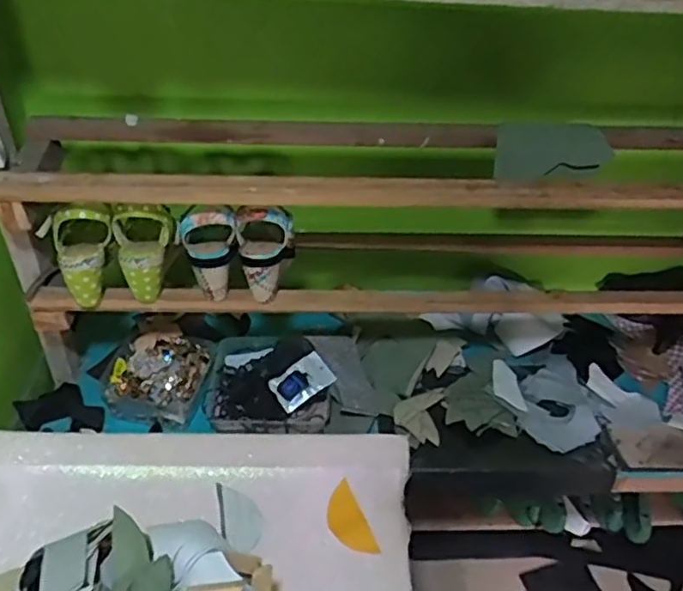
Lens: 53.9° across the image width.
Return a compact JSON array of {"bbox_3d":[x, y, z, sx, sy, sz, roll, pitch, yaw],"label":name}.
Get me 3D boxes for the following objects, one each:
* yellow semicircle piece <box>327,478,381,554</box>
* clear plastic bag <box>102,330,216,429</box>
[{"bbox_3d":[0.007,0.291,0.868,0.046,0.005,0.100,-17,53,-18],"label":"yellow semicircle piece"},{"bbox_3d":[-0.314,0.129,1.153,0.167,0.049,0.165,11,40,10],"label":"clear plastic bag"}]

